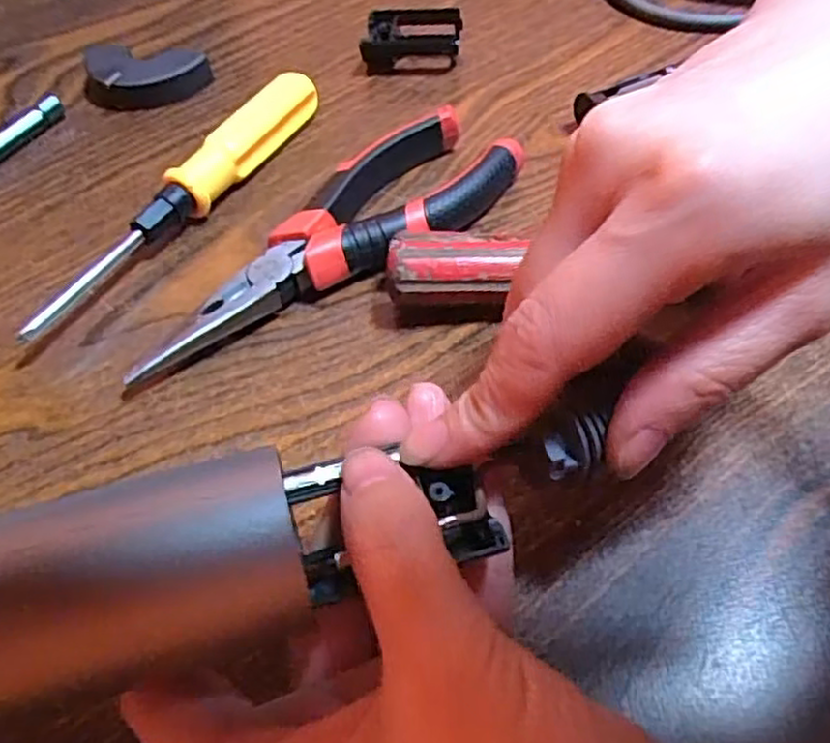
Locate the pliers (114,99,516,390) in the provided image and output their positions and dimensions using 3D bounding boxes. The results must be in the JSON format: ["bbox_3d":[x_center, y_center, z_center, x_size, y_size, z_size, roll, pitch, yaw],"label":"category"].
[{"bbox_3d":[-0.028,-0.043,0.255,0.047,0.019,0.152,36,64,28],"label":"pliers"}]

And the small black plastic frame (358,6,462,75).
[{"bbox_3d":[-0.002,-0.153,0.334,0.043,0.016,0.027,5,54,10],"label":"small black plastic frame"}]

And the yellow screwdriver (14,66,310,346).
[{"bbox_3d":[-0.090,-0.068,0.276,0.022,0.022,0.152,29,61,24],"label":"yellow screwdriver"}]

